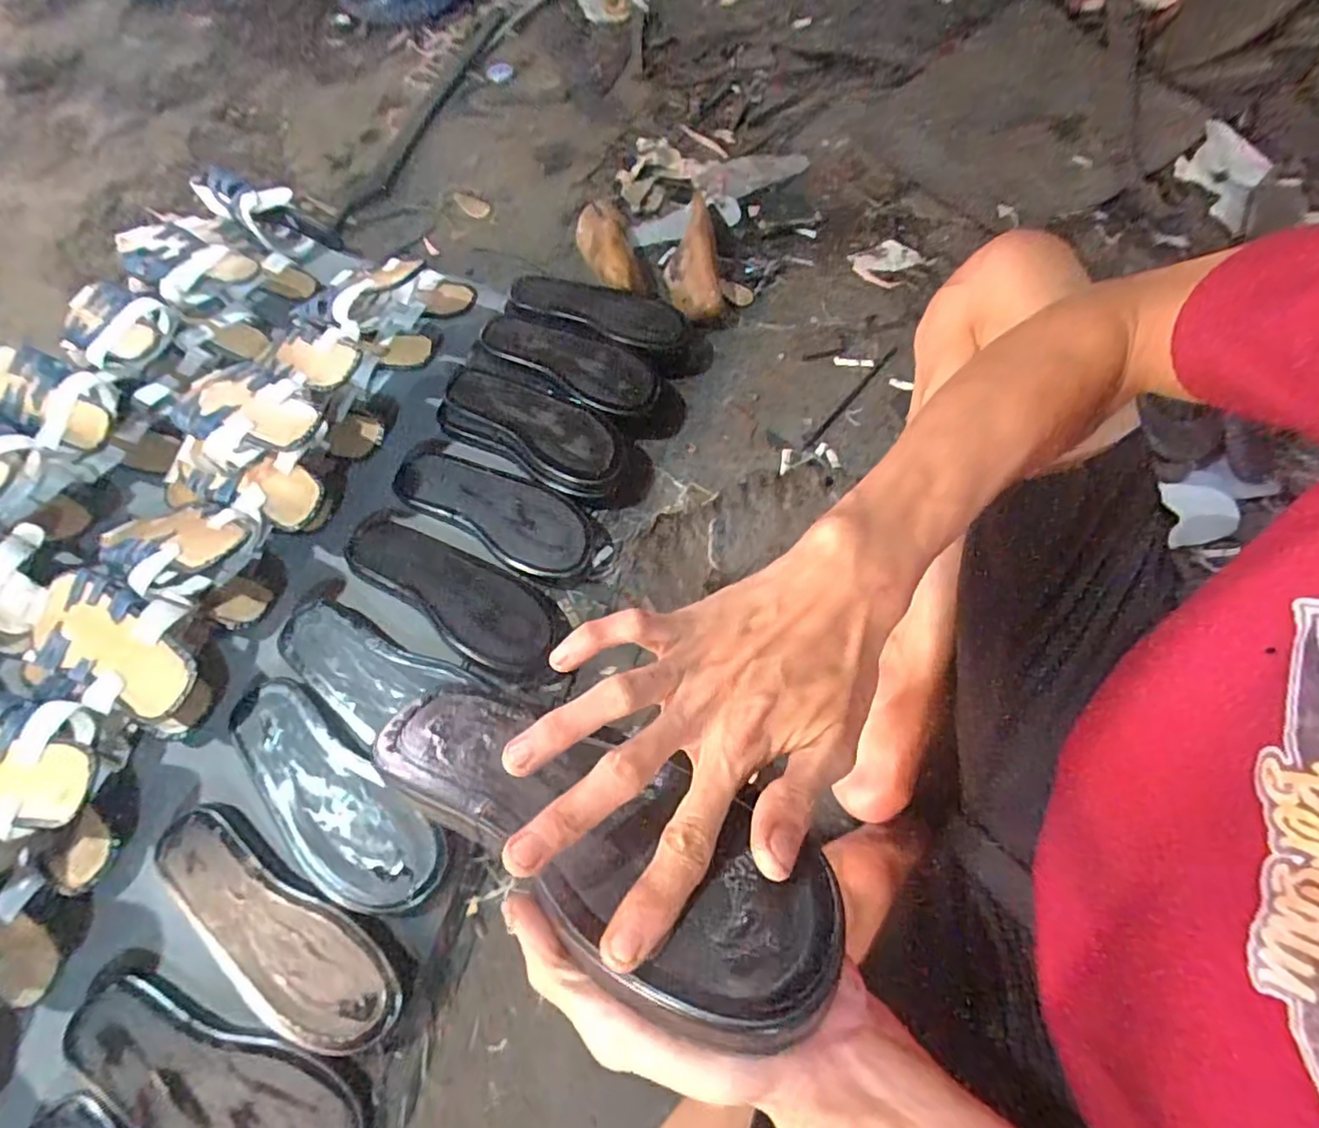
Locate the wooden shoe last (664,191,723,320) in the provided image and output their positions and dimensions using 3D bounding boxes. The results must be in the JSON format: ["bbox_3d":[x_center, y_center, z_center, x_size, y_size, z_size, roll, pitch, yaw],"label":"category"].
[{"bbox_3d":[0.046,-0.436,0.902,0.079,0.055,0.212,-5,64,-3],"label":"wooden shoe last"}]

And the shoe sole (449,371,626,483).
[{"bbox_3d":[-0.153,-0.175,0.752,0.234,0.026,0.094,29,67,13],"label":"shoe sole"}]

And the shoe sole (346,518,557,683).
[{"bbox_3d":[-0.216,0.027,0.661,0.254,0.021,0.097,33,68,15],"label":"shoe sole"}]

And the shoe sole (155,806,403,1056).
[{"bbox_3d":[-0.330,0.313,0.527,0.250,0.034,0.097,28,67,13],"label":"shoe sole"}]

